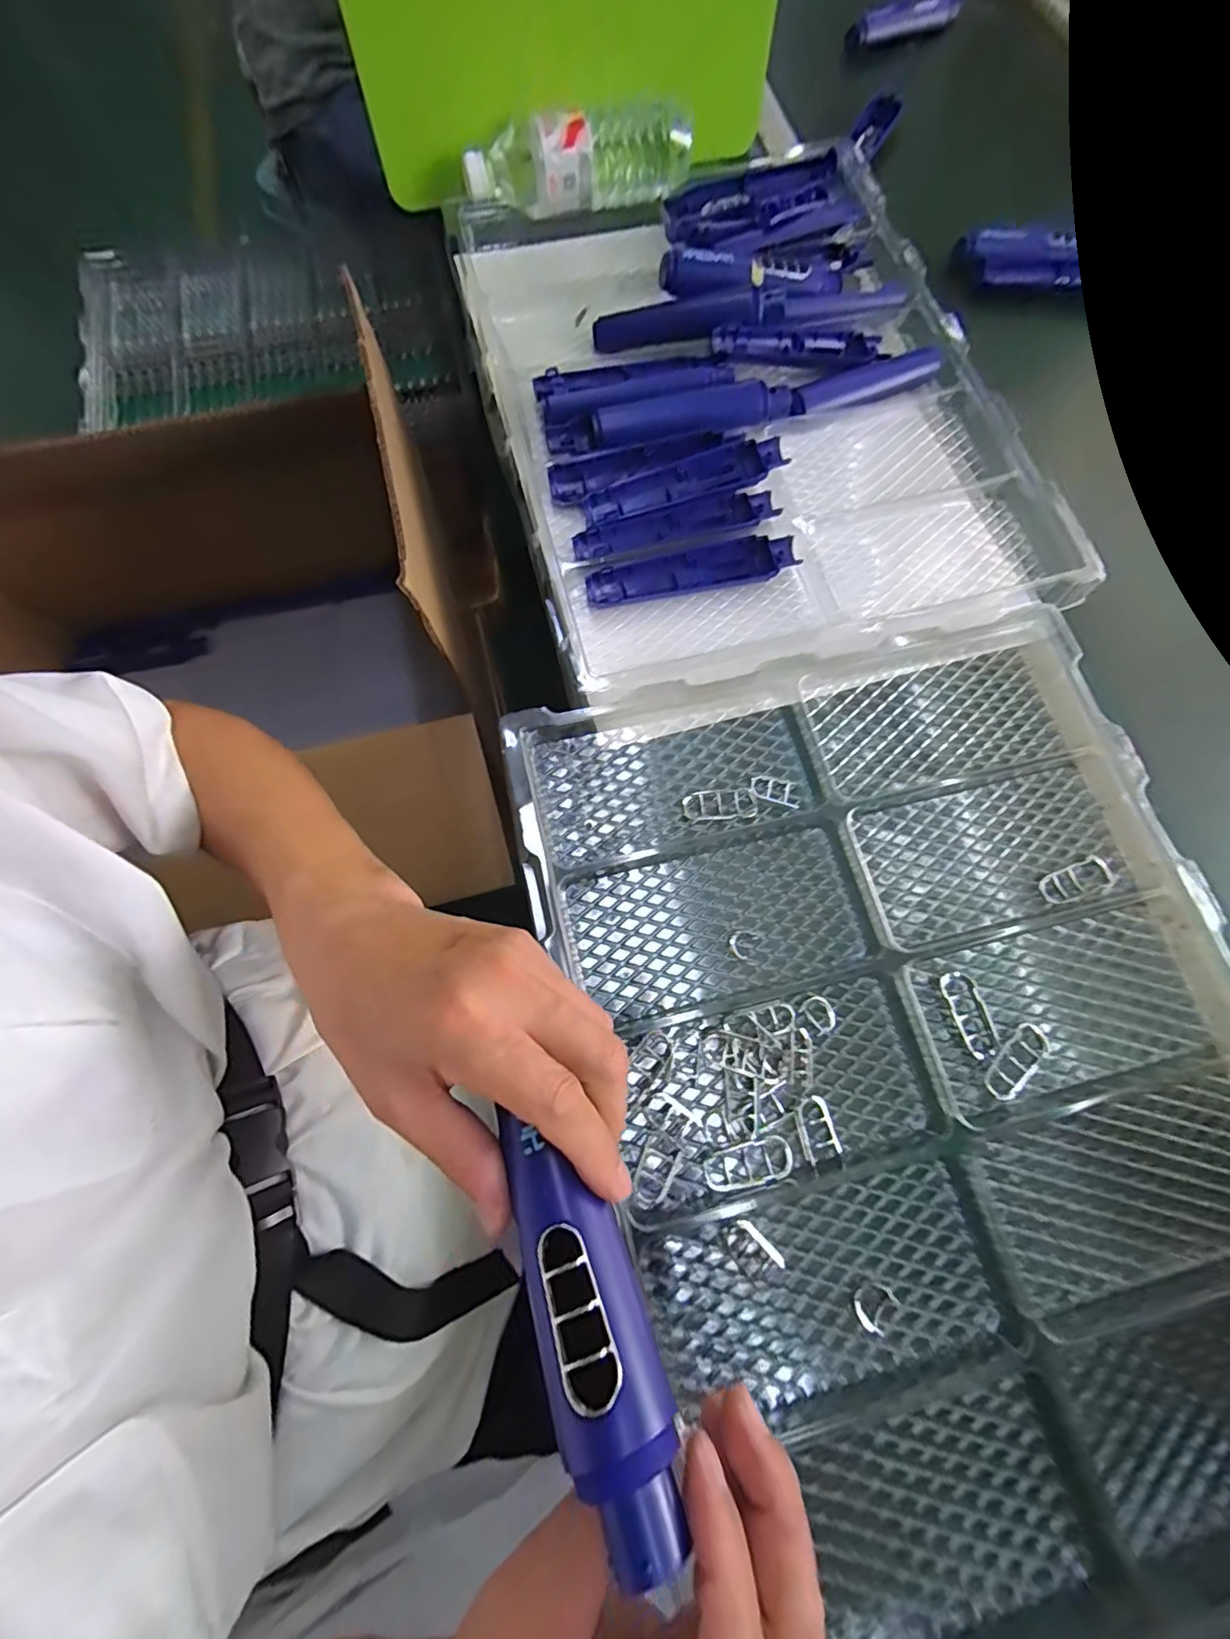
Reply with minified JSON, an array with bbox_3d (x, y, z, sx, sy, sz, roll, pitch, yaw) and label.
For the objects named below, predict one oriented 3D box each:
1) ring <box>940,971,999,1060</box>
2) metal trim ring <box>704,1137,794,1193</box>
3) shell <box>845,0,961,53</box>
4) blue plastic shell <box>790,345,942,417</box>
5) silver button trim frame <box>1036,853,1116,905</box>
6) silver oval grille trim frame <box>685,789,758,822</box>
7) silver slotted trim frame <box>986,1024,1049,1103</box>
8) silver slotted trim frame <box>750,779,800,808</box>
[{"bbox_3d":[0.230,0.126,0.369,0.020,0.005,0.053,-14,74,-7],"label":"ring"},{"bbox_3d":[0.079,0.203,0.336,0.052,0.010,0.022,-10,73,-6],"label":"metal trim ring"},{"bbox_3d":[0.364,-1.008,0.717,0.198,0.030,0.033,-35,77,-9],"label":"shell"},{"bbox_3d":[0.223,-0.397,0.519,0.158,0.017,0.034,-23,75,-9],"label":"blue plastic shell"},{"bbox_3d":[0.321,0.043,0.396,0.054,0.010,0.023,-17,74,-8],"label":"silver button trim frame"},{"bbox_3d":[0.075,-0.010,0.405,0.051,0.004,0.022,-5,73,-4],"label":"silver oval grille trim frame"},{"bbox_3d":[0.255,0.153,0.360,0.023,0.006,0.055,43,76,10],"label":"silver slotted trim frame"},{"bbox_3d":[0.114,-0.020,0.409,0.035,0.004,0.019,13,72,2],"label":"silver slotted trim frame"}]

